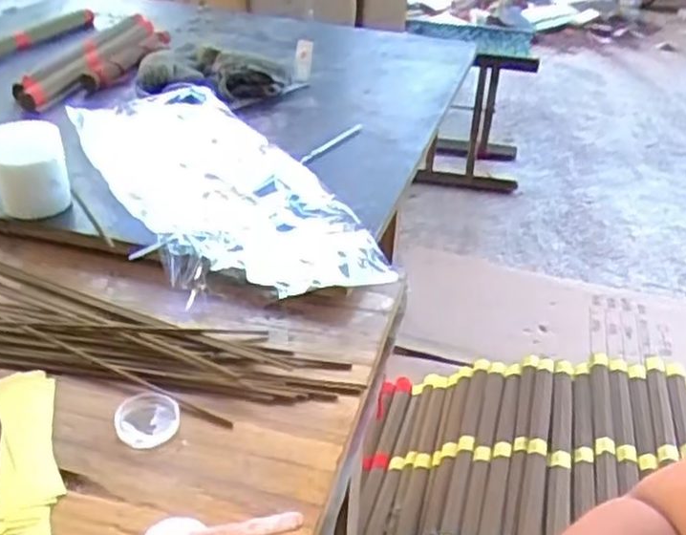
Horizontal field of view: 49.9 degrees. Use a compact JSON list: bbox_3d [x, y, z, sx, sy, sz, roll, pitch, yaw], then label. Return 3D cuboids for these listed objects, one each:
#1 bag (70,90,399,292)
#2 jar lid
[{"bbox_3d":[-0.127,-0.081,0.690,0.181,0.042,0.409,-16,37,-27],"label":"bag"},{"bbox_3d":[-0.121,0.093,0.455,0.037,0.006,0.043,3,32,0],"label":"jar lid"}]

